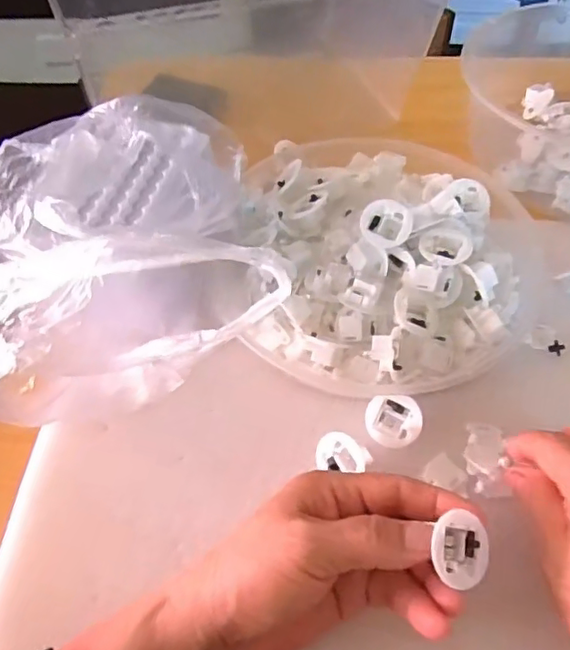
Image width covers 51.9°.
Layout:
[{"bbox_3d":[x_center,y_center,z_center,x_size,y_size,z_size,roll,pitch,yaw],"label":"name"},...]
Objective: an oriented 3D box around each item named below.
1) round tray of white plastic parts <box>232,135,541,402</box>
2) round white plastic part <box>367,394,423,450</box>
[{"bbox_3d":[0.074,-0.059,0.404,0.209,0.056,0.228,-1,55,1],"label":"round tray of white plastic parts"},{"bbox_3d":[0.065,0.057,0.351,0.032,0.008,0.030,-1,85,15],"label":"round white plastic part"}]

